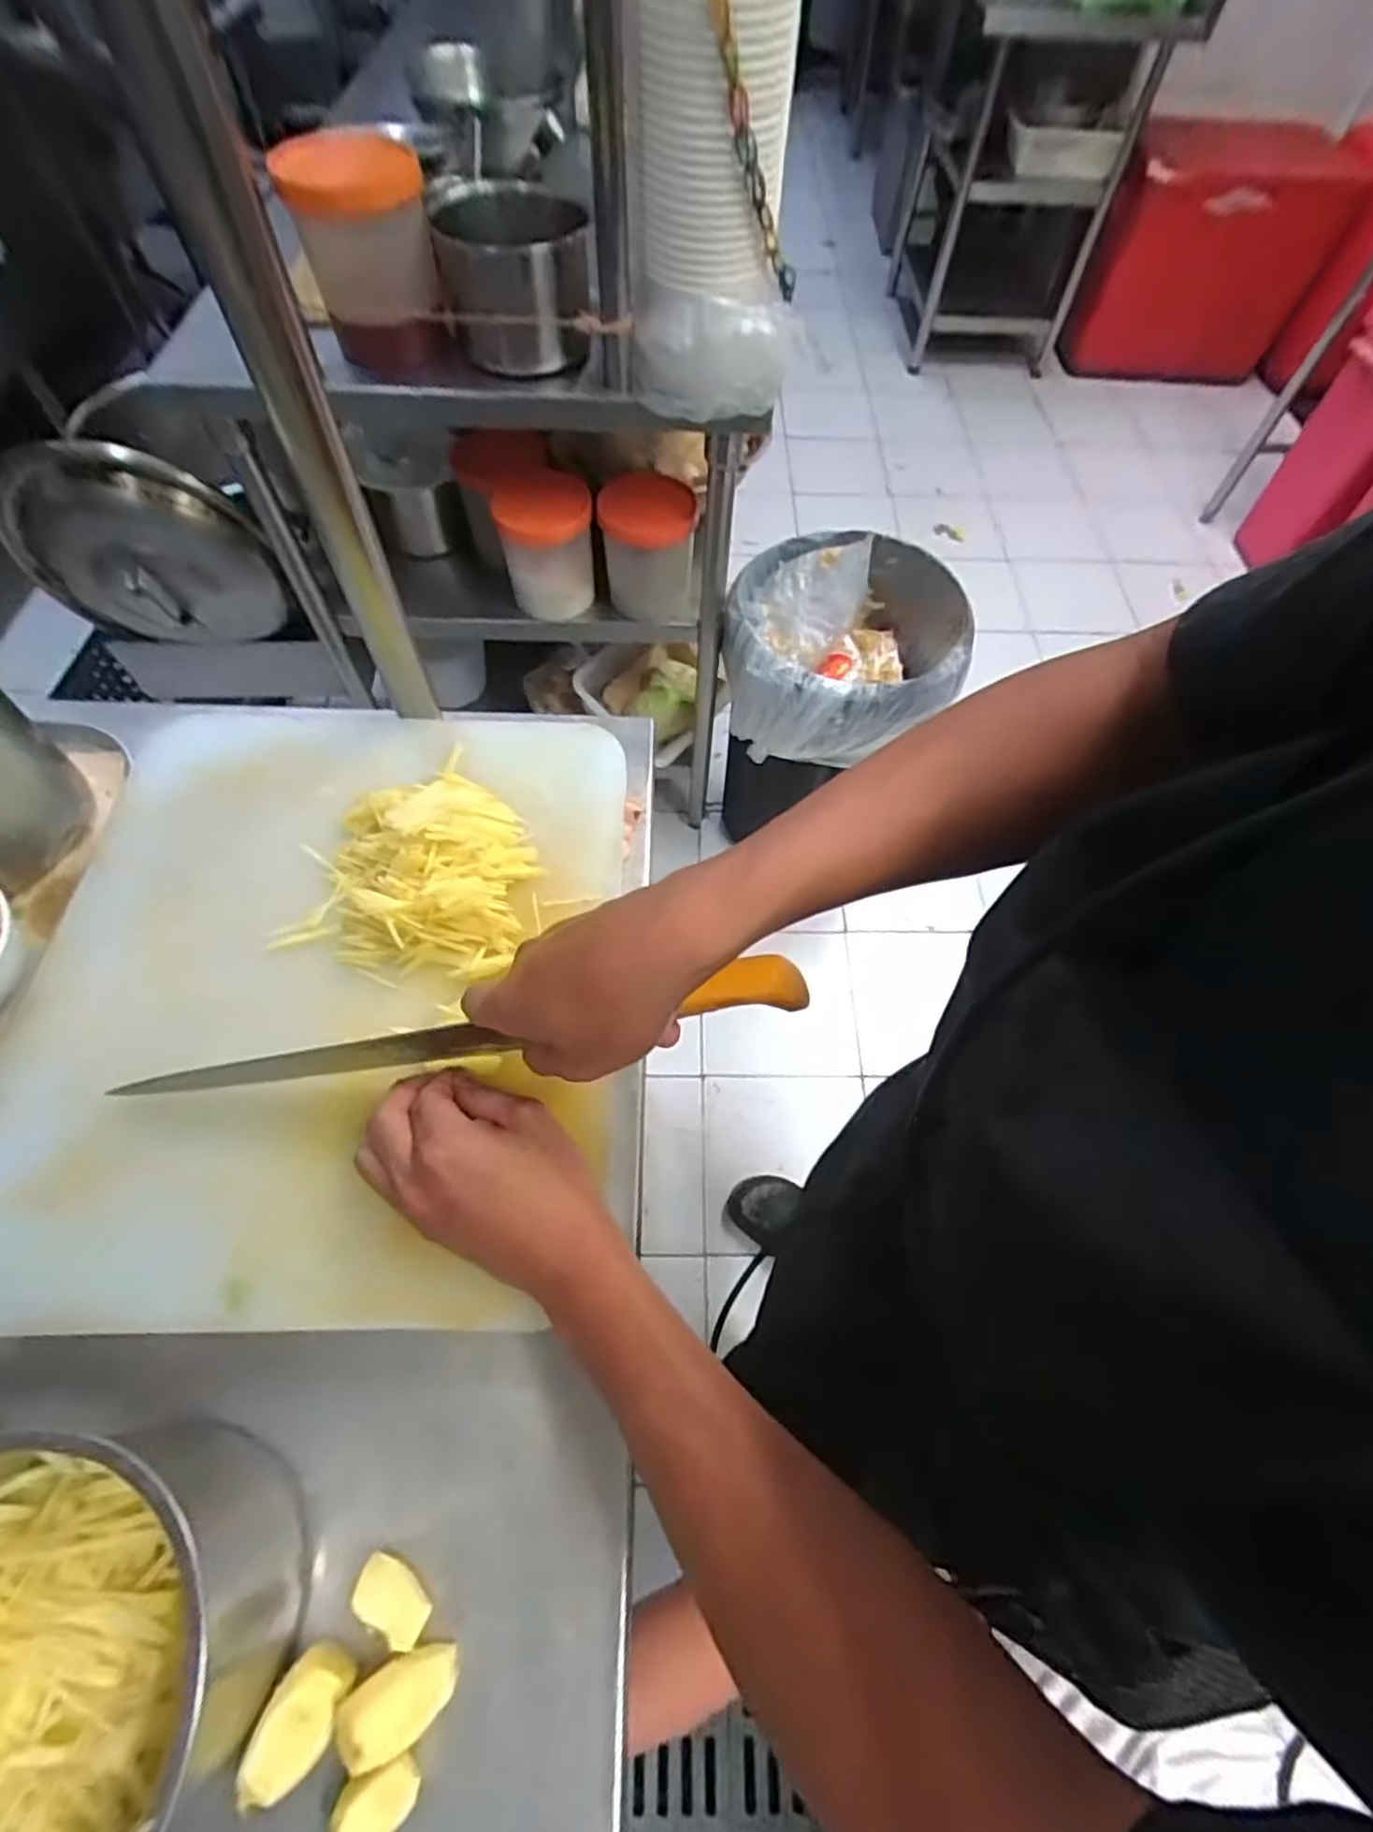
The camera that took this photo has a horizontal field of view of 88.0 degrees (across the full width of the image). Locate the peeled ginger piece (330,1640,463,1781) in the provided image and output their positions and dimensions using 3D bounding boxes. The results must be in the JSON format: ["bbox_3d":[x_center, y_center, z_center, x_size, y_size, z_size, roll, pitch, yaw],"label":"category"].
[{"bbox_3d":[-0.117,0.320,0.289,0.043,0.021,0.025,-22,65,-14],"label":"peeled ginger piece"}]

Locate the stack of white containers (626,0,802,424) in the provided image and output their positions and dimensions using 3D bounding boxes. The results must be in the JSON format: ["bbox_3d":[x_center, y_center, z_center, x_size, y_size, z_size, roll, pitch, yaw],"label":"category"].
[{"bbox_3d":[0.024,-0.666,0.673,0.150,0.309,0.123,1,62,-2],"label":"stack of white containers"}]

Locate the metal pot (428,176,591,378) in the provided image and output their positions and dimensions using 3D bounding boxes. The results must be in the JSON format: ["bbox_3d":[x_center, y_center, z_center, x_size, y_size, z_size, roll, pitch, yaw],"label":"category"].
[{"bbox_3d":[-0.189,-0.710,0.797,0.156,0.117,0.196,-4,62,-5],"label":"metal pot"}]

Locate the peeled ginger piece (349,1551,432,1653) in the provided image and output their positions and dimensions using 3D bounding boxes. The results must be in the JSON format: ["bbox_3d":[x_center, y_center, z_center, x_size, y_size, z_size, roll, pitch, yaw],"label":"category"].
[{"bbox_3d":[-0.128,0.298,0.311,0.035,0.020,0.017,31,64,13],"label":"peeled ginger piece"}]

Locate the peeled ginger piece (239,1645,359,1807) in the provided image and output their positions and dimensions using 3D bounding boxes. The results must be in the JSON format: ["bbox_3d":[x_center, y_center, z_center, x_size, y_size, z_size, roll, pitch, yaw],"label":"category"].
[{"bbox_3d":[-0.157,0.329,0.289,0.026,0.027,0.044,22,63,9],"label":"peeled ginger piece"}]

